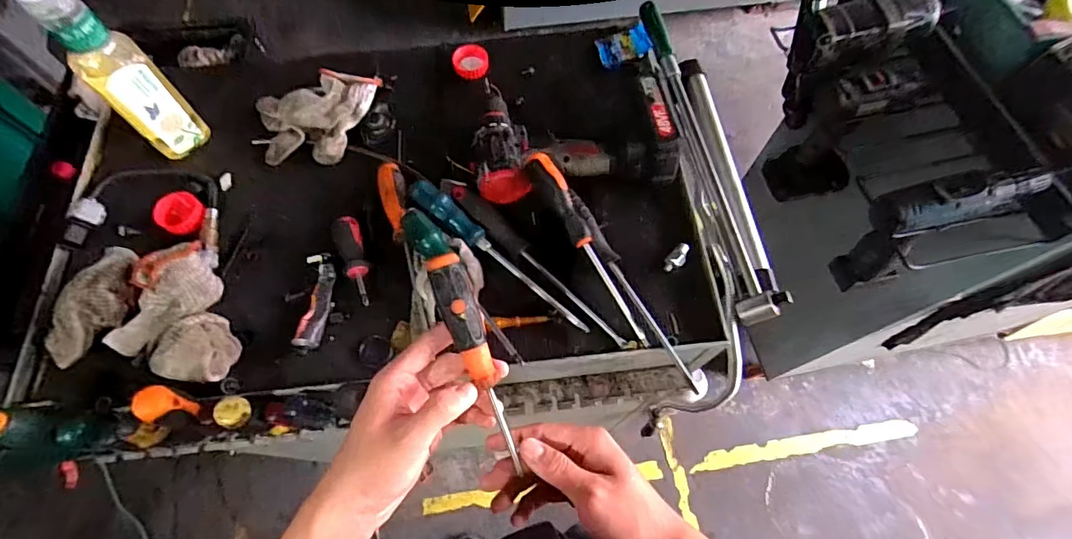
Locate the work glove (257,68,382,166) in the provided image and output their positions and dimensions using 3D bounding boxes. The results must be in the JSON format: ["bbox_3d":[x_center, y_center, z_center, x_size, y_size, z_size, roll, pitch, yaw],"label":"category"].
[{"bbox_3d":[-0.283,-0.192,0.611,0.138,0.033,0.129,11,65,4],"label":"work glove"}]

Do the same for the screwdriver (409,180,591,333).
[{"bbox_3d":[-0.040,-0.015,0.515,0.235,0.029,0.031,36,70,15],"label":"screwdriver"}]

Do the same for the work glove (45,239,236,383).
[{"bbox_3d":[-0.380,0.035,0.476,0.172,0.058,0.124,6,65,2],"label":"work glove"}]

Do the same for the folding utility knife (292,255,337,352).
[{"bbox_3d":[-0.229,0.032,0.511,0.030,0.019,0.110,-5,65,-3],"label":"folding utility knife"}]

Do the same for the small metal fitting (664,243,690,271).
[{"bbox_3d":[0.153,-0.013,0.530,0.018,0.016,0.033,38,70,16],"label":"small metal fitting"}]

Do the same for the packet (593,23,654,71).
[{"bbox_3d":[0.119,-0.298,0.659,0.075,0.011,0.057,-20,67,-10],"label":"packet"}]

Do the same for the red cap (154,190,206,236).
[{"bbox_3d":[-0.402,-0.064,0.555,0.056,0.014,0.046,30,68,13],"label":"red cap"}]

